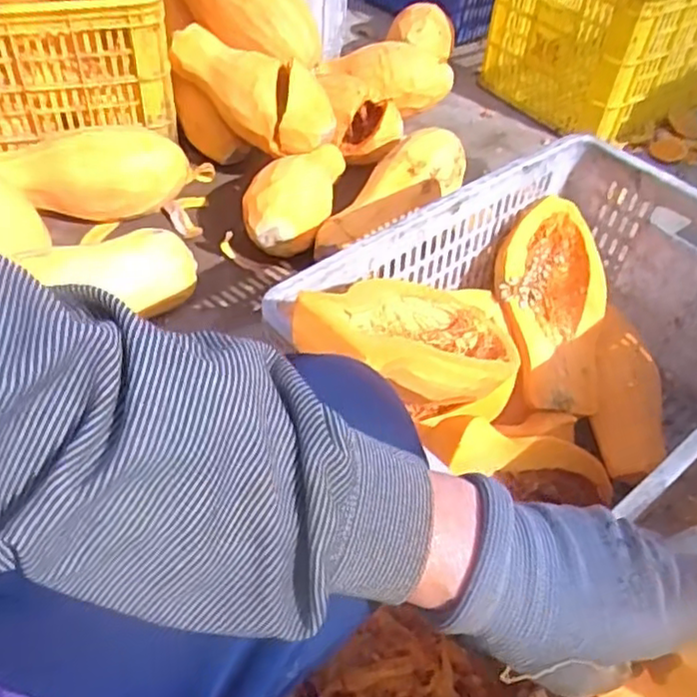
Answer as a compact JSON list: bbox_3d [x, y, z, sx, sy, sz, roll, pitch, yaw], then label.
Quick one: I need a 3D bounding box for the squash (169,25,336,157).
[{"bbox_3d":[-0.148,-0.414,1.066,0.276,0.114,0.118,27,46,-14],"label":"squash"}]

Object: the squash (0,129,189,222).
[{"bbox_3d":[-0.388,-0.258,1.016,0.288,0.119,0.108,-6,49,-11],"label":"squash"}]

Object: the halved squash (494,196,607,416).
[{"bbox_3d":[0.246,-0.062,0.823,0.143,0.108,0.261,13,48,7],"label":"halved squash"}]

